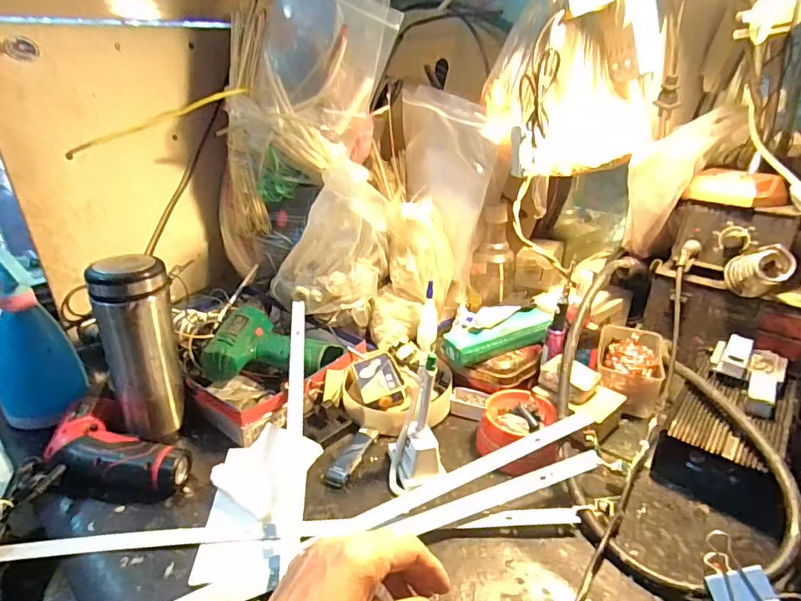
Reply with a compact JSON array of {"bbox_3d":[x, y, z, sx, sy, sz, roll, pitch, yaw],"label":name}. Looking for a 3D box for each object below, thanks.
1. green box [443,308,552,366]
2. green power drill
[{"bbox_3d":[0.117,0.040,0.603,0.153,0.023,0.042,-15,31,-26],"label":"green box"},{"bbox_3d":[-0.153,0.051,0.611,0.153,0.055,0.129,1,28,1],"label":"green power drill"}]

